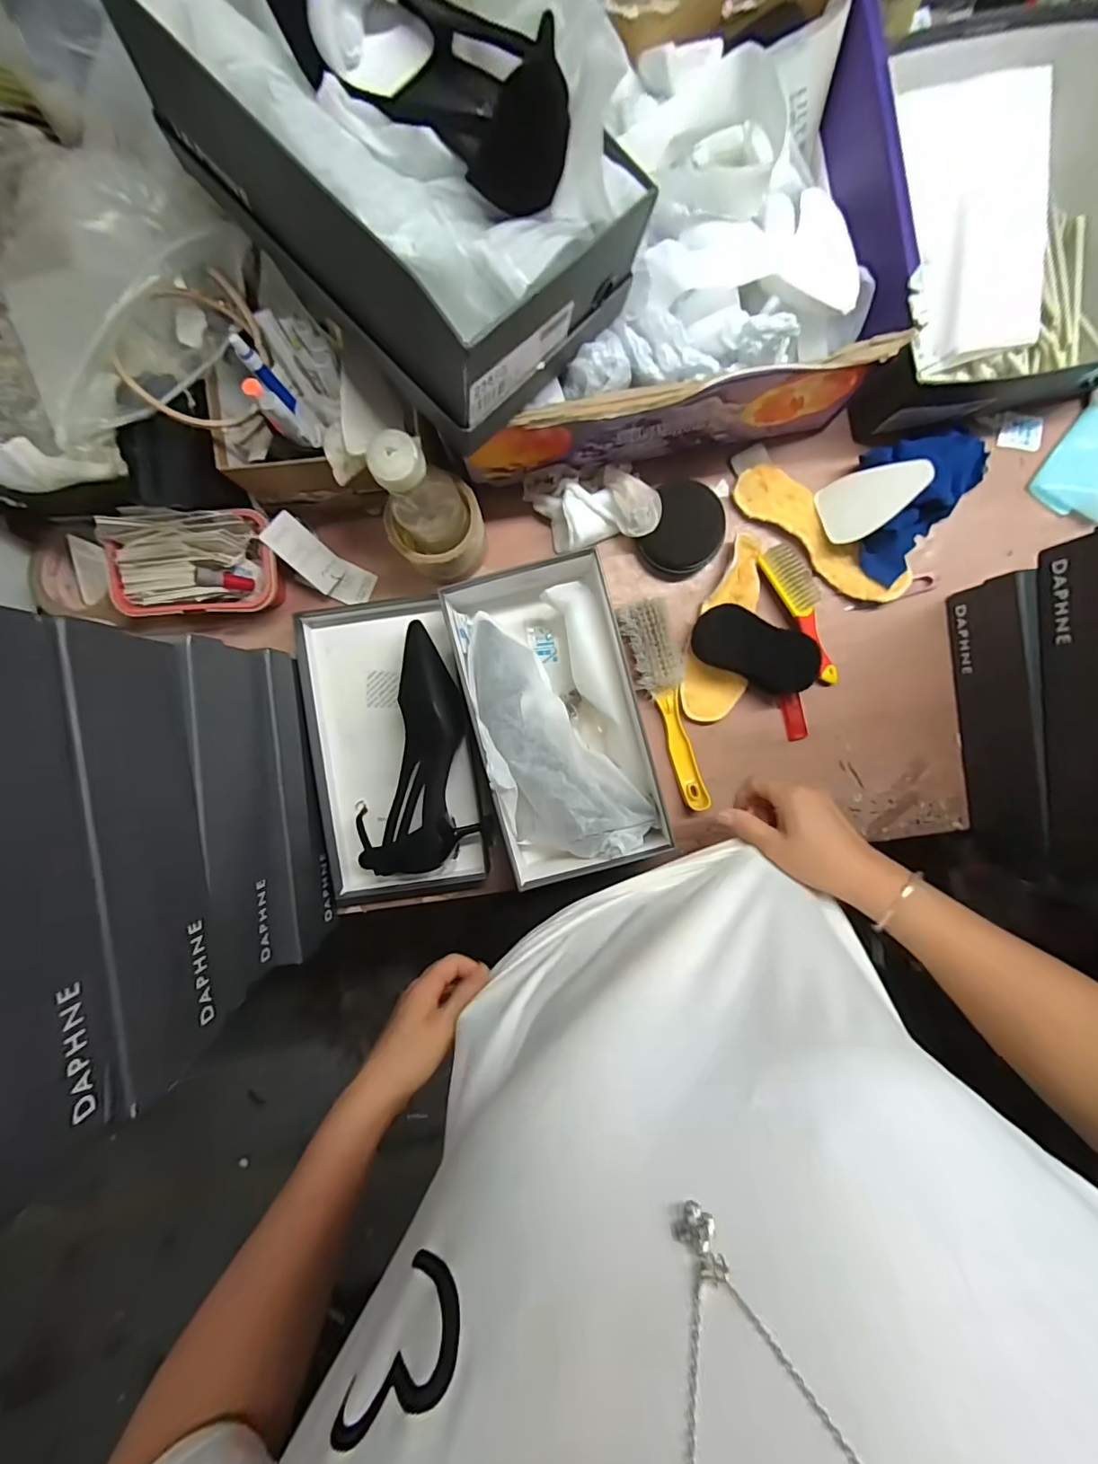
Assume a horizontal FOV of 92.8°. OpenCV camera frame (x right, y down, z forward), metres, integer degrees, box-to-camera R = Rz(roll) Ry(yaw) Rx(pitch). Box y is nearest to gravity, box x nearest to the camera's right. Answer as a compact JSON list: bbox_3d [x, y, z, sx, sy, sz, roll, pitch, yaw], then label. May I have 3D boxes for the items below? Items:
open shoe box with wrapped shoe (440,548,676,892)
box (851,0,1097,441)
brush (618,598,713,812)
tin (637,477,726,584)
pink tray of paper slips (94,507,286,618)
[{"bbox_3d":[0.008,-0.008,0.533,0.157,0.082,0.308,-14,92,1],"label":"open shoe box with wrapped shoe"},{"bbox_3d":[0.422,-0.493,0.514,0.274,0.085,0.339,-6,92,0],"label":"box"},{"bbox_3d":[0.128,-0.027,0.559,0.051,0.024,0.230,-17,92,1],"label":"brush"},{"bbox_3d":[0.137,-0.211,0.543,0.088,0.030,0.086,0,92,0],"label":"tin"},{"bbox_3d":[-0.362,-0.168,0.533,0.164,0.057,0.098,-2,92,0],"label":"pink tray of paper slips"}]

